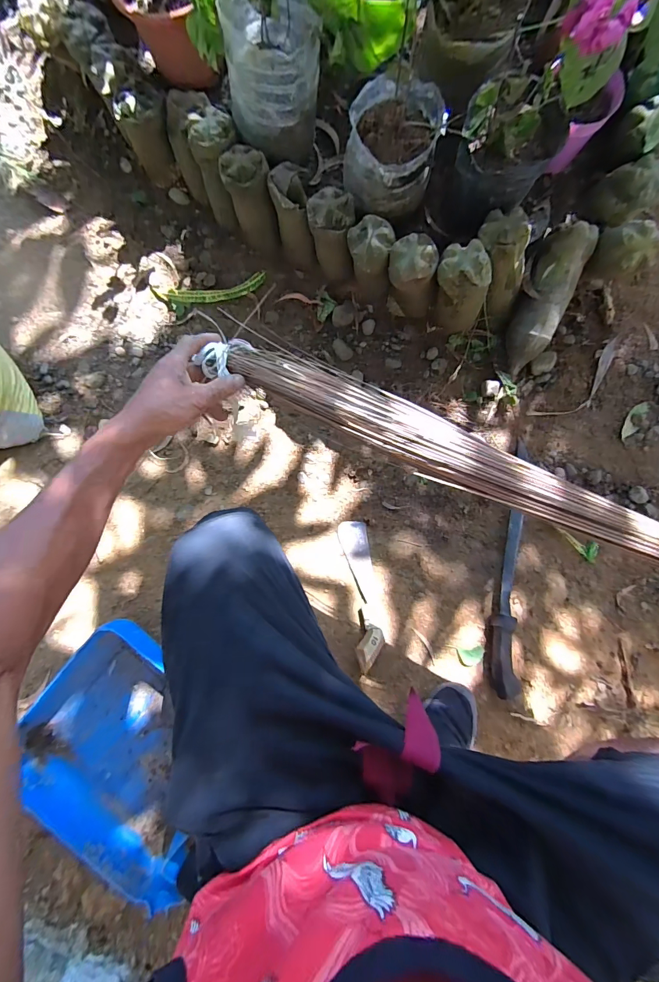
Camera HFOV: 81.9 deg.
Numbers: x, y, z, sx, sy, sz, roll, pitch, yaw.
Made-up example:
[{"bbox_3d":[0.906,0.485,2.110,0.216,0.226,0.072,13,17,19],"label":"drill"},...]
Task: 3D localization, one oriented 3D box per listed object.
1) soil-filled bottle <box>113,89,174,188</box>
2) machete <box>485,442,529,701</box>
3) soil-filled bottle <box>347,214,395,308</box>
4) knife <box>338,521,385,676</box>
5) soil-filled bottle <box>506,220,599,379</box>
[{"bbox_3d":[-0.374,-0.744,0.808,0.086,0.160,0.074,-35,88,-4],"label":"soil-filled bottle"},{"bbox_3d":[0.390,0.158,0.798,0.077,0.040,0.510,14,73,-1],"label":"machete"},{"bbox_3d":[0.081,-0.461,0.796,0.083,0.185,0.096,-15,87,-3],"label":"soil-filled bottle"},{"bbox_3d":[0.064,0.200,0.766,0.060,0.027,0.289,-5,64,-2],"label":"knife"},{"bbox_3d":[0.441,-0.392,0.797,0.086,0.073,0.277,11,121,-1],"label":"soil-filled bottle"}]

